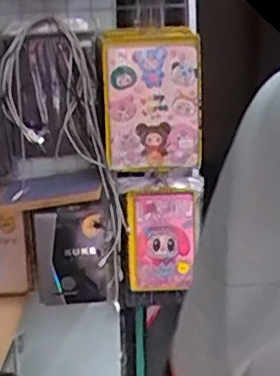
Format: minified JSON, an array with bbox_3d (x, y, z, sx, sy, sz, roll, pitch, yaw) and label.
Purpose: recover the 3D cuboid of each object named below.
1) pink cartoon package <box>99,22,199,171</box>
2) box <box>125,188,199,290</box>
[{"bbox_3d":[0.027,-0.179,1.296,0.194,0.278,0.049,-1,14,1],"label":"pink cartoon package"},{"bbox_3d":[0.047,0.117,1.420,0.149,0.218,0.045,-2,14,-2],"label":"box"}]

